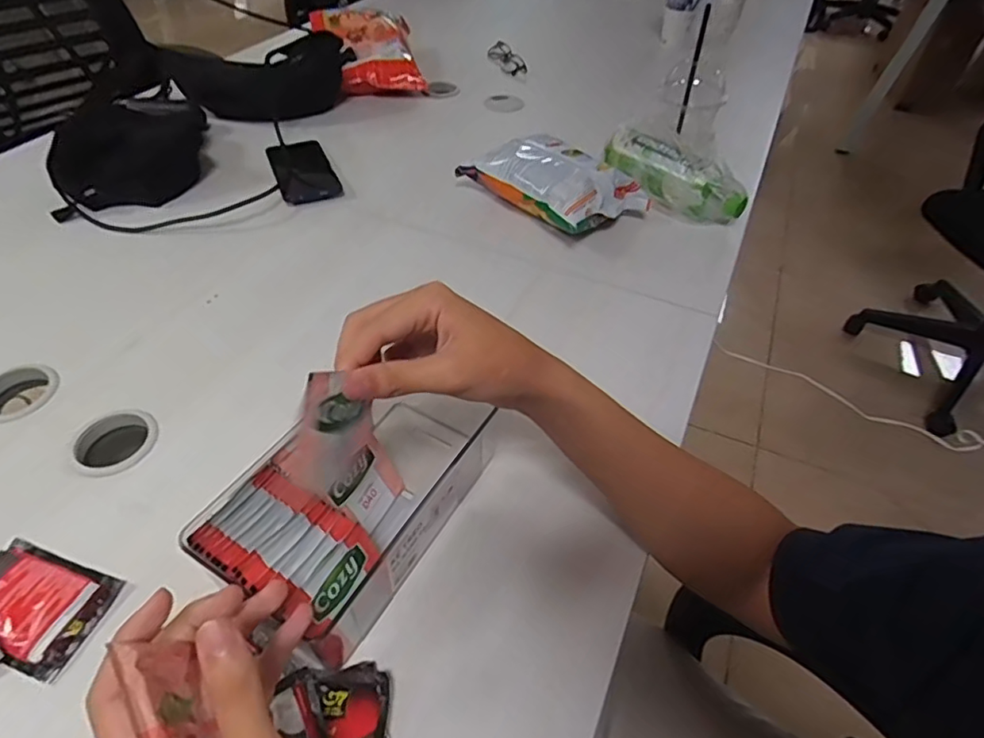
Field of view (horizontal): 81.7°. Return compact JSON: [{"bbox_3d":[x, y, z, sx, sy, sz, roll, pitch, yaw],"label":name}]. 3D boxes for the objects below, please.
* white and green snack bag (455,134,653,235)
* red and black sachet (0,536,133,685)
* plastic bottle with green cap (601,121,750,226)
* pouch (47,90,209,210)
[{"bbox_3d":[0.081,-0.241,0.716,0.136,0.055,0.191,-31,55,-28],"label":"white and green snack bag"},{"bbox_3d":[-0.311,0.160,0.386,0.102,0.009,0.067,16,48,9],"label":"red and black sachet"},{"bbox_3d":[0.224,-0.248,0.728,0.066,0.065,0.193,-30,55,-27],"label":"plastic bottle with green cap"},{"bbox_3d":[-0.485,-0.306,0.771,0.160,0.048,0.234,-8,49,-13],"label":"pouch"}]

